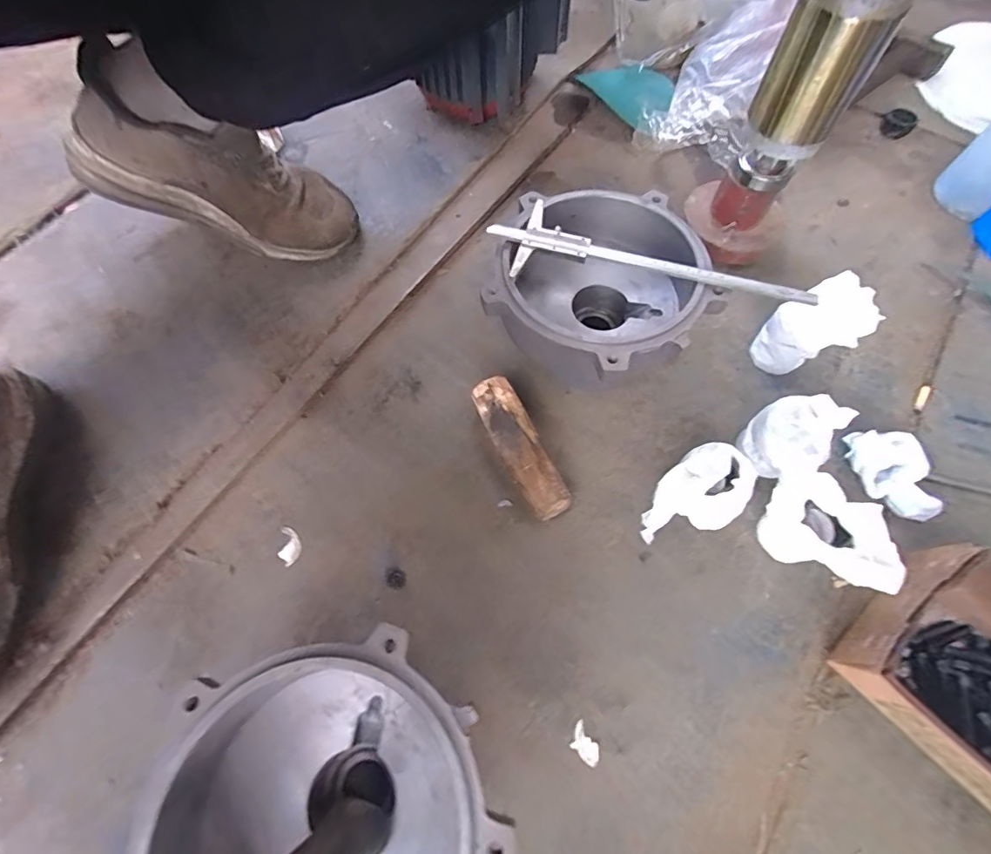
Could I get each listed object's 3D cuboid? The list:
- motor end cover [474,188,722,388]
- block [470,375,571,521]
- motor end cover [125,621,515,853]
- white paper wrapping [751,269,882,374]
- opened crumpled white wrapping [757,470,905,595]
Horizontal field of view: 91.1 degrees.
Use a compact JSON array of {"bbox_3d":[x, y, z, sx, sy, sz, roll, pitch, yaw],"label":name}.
[{"bbox_3d":[0.101,-0.128,0.491,0.192,0.115,0.192,34,69,13],"label":"motor end cover"},{"bbox_3d":[0.021,0.021,0.465,0.038,0.046,0.144,-21,68,-11],"label":"block"},{"bbox_3d":[-0.093,0.248,0.321,0.181,0.116,0.195,-19,68,-10],"label":"motor end cover"},{"bbox_3d":[0.309,-0.095,0.482,0.055,0.103,0.058,-14,67,-8],"label":"white paper wrapping"},{"bbox_3d":[0.262,0.087,0.400,0.026,0.113,0.095,-17,67,-9],"label":"opened crumpled white wrapping"}]

